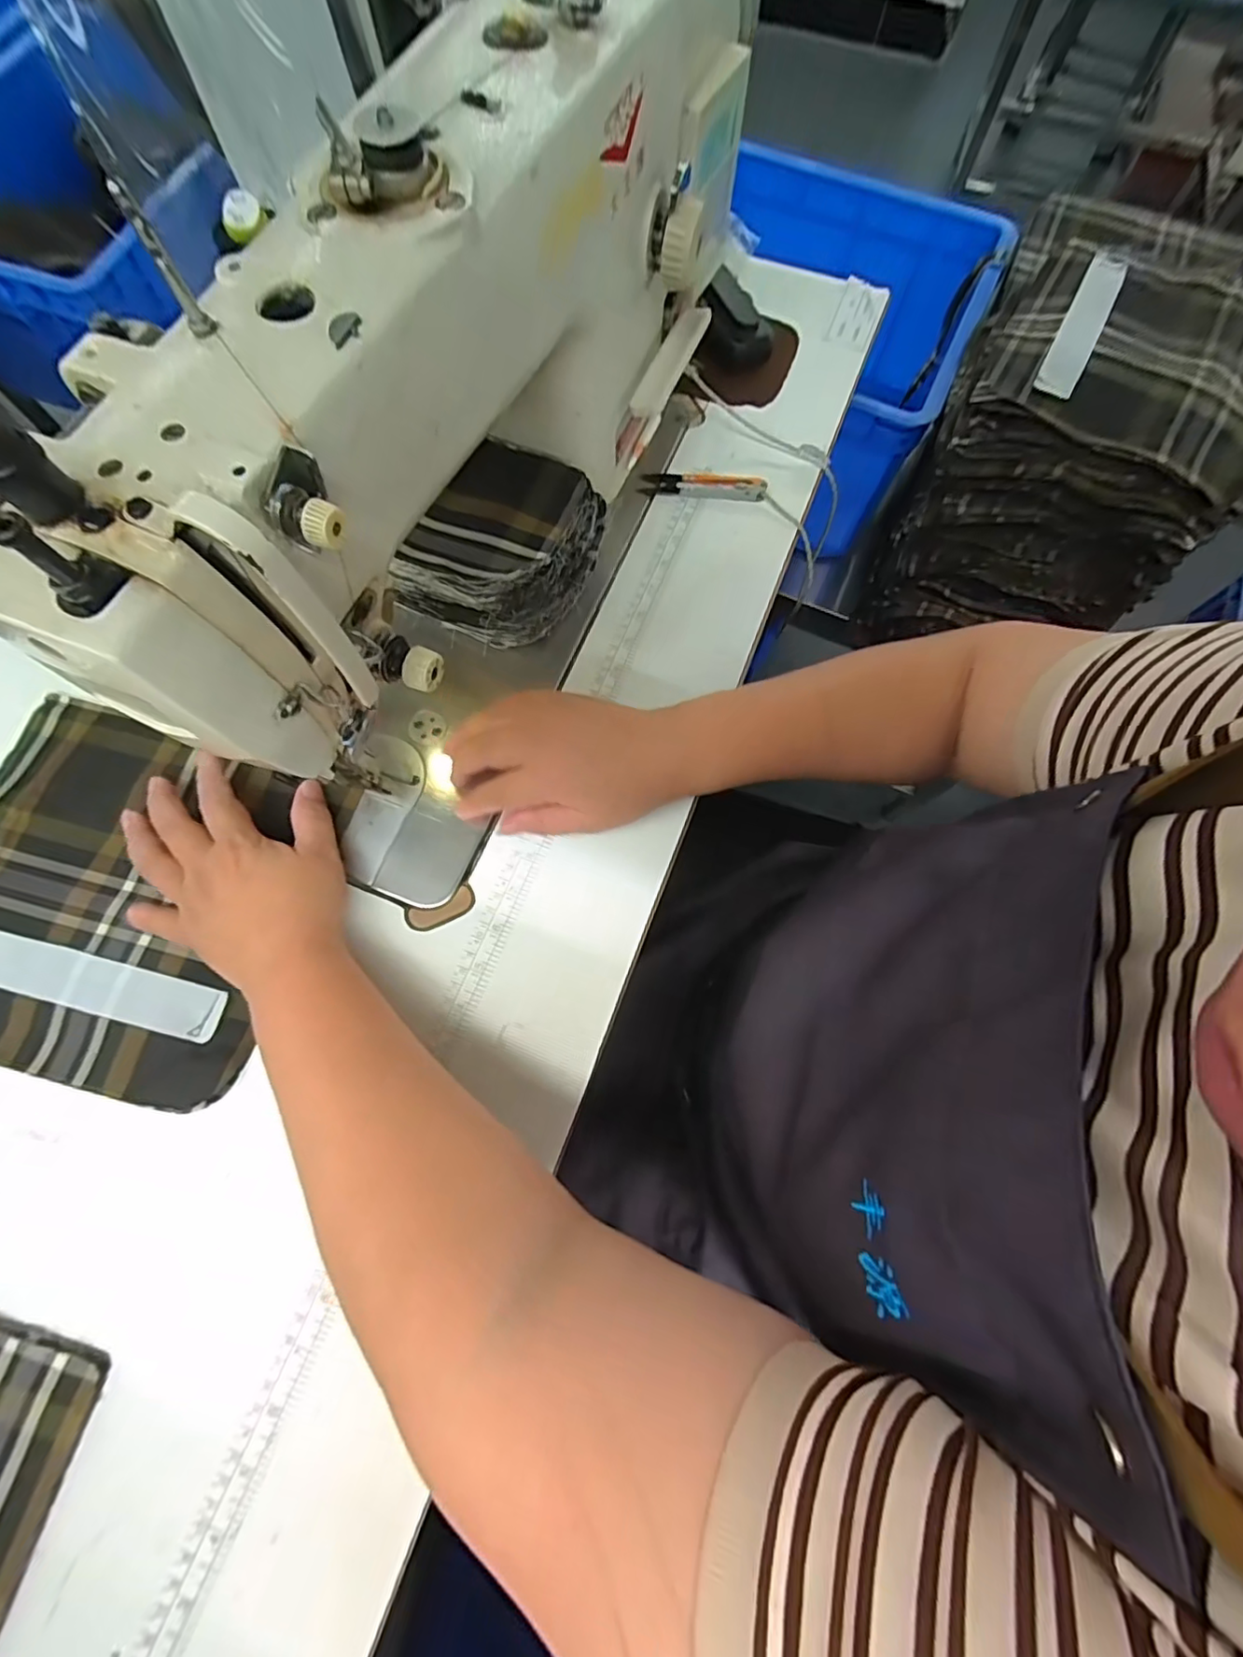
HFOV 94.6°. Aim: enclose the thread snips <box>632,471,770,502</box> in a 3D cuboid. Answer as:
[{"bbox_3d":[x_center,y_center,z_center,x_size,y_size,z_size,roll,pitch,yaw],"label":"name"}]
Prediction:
[{"bbox_3d":[0.066,-0.281,0.468,0.100,0.013,0.022,5,73,0],"label":"thread snips"}]

